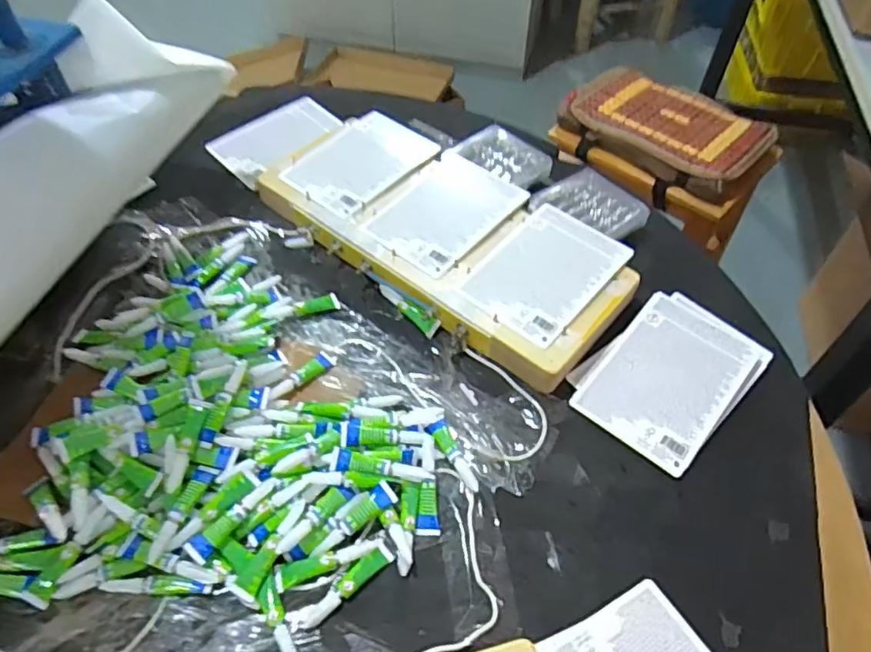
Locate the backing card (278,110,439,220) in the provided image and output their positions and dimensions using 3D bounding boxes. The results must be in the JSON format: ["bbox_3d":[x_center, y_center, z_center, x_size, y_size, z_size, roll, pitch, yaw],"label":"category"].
[{"bbox_3d":[-0.092,-0.204,0.748,0.125,0.008,0.171,32,57,22],"label":"backing card"}]

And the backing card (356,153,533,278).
[{"bbox_3d":[0.015,-0.133,0.696,0.127,0.008,0.178,29,59,22],"label":"backing card"}]

